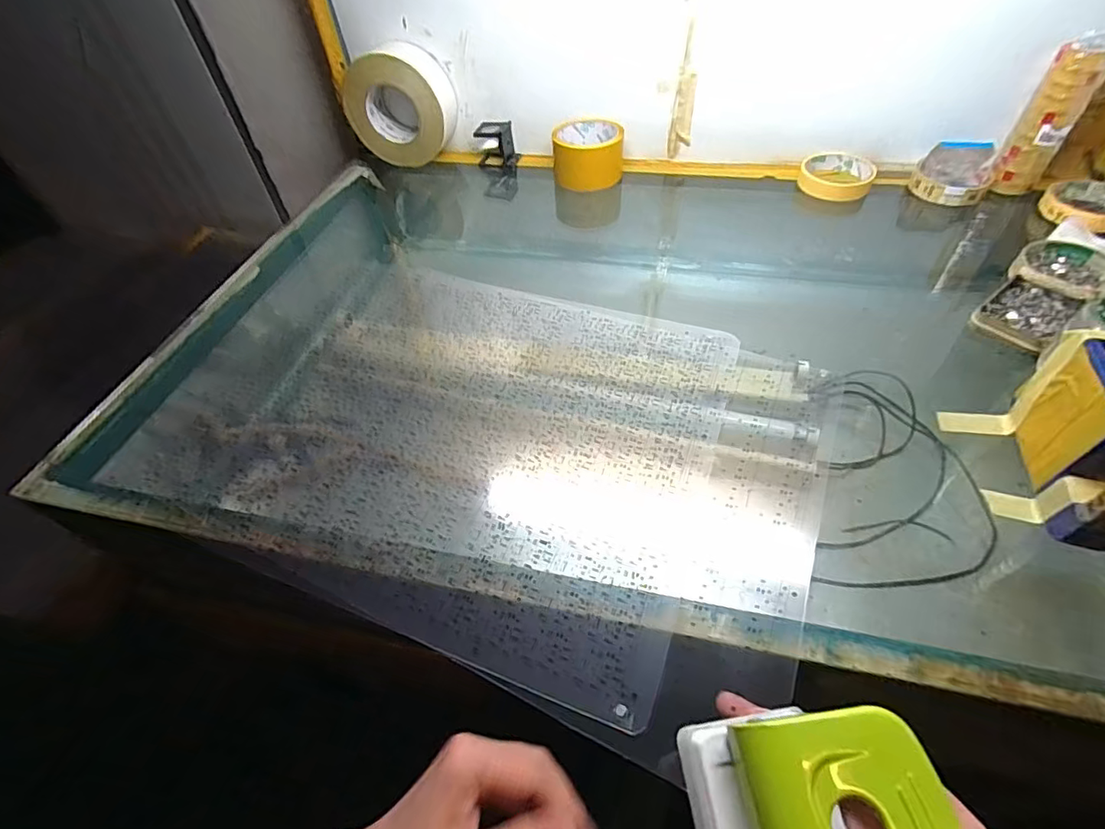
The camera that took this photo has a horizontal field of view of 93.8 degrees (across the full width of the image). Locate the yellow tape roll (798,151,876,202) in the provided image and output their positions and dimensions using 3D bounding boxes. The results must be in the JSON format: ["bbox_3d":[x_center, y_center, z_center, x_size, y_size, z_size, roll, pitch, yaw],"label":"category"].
[{"bbox_3d":[0.366,-0.309,0.669,0.085,0.030,0.085,15,52,16],"label":"yellow tape roll"}]

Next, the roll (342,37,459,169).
[{"bbox_3d":[-0.210,-0.428,0.719,0.142,0.129,0.060,7,51,10],"label":"roll"}]

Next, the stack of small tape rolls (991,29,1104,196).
[{"bbox_3d":[0.554,-0.331,0.578,0.047,0.153,0.039,30,58,26],"label":"stack of small tape rolls"}]

